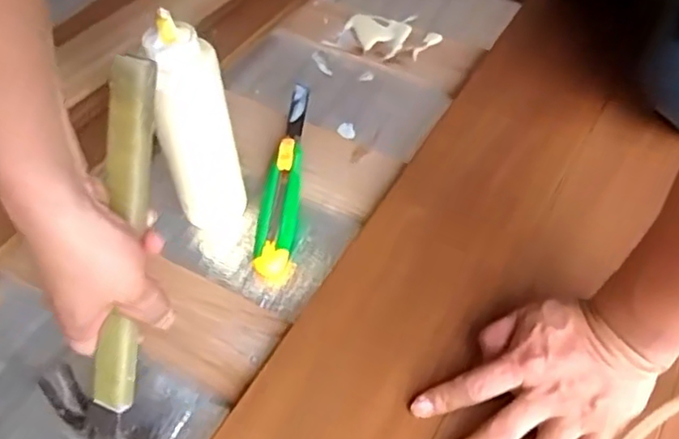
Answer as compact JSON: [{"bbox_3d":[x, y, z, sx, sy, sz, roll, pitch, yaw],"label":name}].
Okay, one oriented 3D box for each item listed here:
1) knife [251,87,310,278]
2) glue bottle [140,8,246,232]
[{"bbox_3d":[-0.053,-0.045,0.635,0.034,0.030,0.221,3,52,2],"label":"knife"},{"bbox_3d":[-0.119,-0.066,0.546,0.059,0.201,0.042,-1,52,-1],"label":"glue bottle"}]

